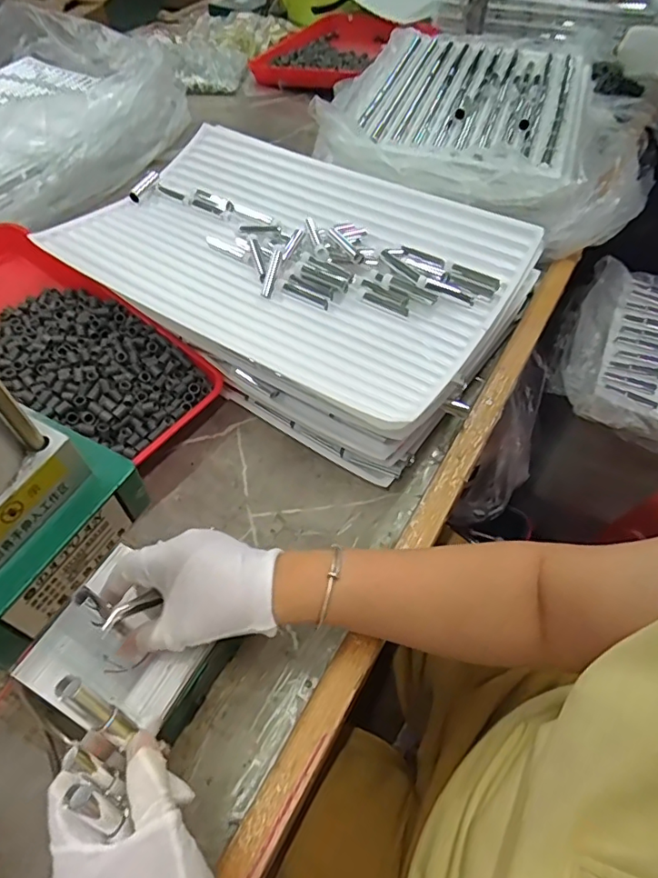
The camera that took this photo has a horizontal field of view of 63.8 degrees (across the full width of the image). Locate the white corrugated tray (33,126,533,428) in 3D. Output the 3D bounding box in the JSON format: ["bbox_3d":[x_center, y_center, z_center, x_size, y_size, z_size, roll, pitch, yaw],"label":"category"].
[{"bbox_3d":[-0.052,-0.218,0.609,0.504,0.039,0.332,28,59,20],"label":"white corrugated tray"}]

